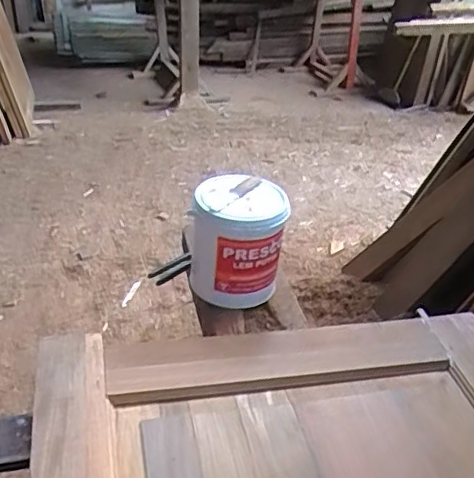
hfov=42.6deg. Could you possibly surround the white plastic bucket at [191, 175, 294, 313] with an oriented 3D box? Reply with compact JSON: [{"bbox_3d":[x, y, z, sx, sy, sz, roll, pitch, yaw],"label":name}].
[{"bbox_3d":[0.002,0.003,1.202,0.185,0.206,0.160,4,34,1],"label":"white plastic bucket"}]

